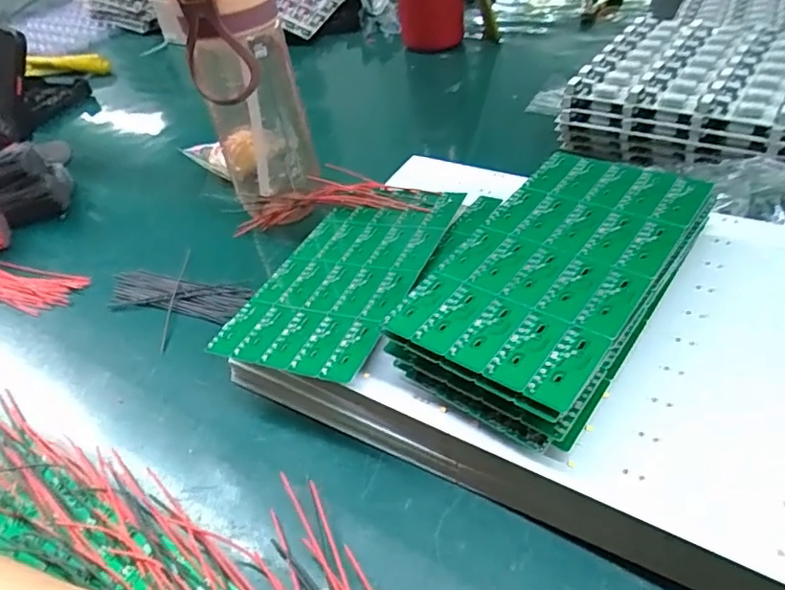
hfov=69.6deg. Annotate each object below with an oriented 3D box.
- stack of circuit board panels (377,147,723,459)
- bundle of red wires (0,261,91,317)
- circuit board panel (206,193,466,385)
[{"bbox_3d":[0.090,-0.013,0.316,0.109,0.038,0.192,23,49,31],"label":"stack of circuit board panels"},{"bbox_3d":[-0.320,-0.009,0.478,0.132,0.010,0.047,7,42,16],"label":"bundle of red wires"},{"bbox_3d":[-0.025,-0.017,0.371,0.114,0.005,0.181,6,43,24],"label":"circuit board panel"}]

